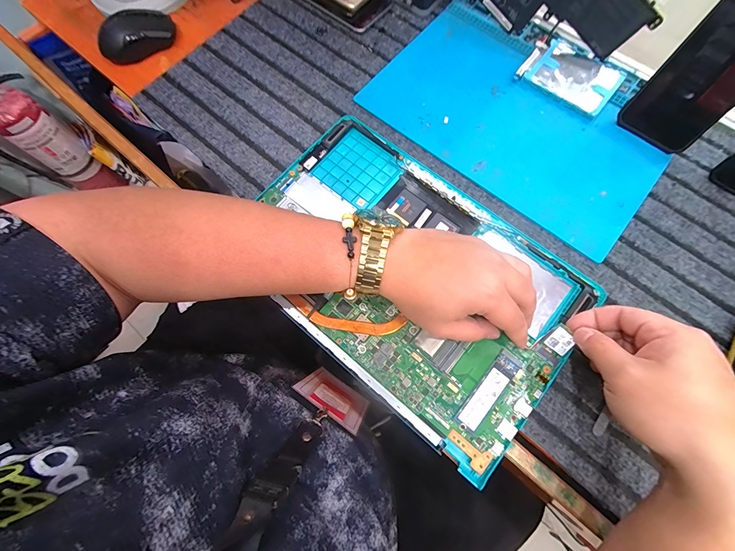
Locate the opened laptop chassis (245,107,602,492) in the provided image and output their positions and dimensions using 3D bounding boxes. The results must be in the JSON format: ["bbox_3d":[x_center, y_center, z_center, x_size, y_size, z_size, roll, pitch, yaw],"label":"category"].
[{"bbox_3d":[0.039,-0.006,0.338,0.358,0.011,0.227,40,78,12],"label":"opened laptop chassis"}]

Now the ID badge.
[{"bbox_3d":[-0.043,0.163,0.431,0.092,0.126,0.004,33,90,10],"label":"ID badge"}]

